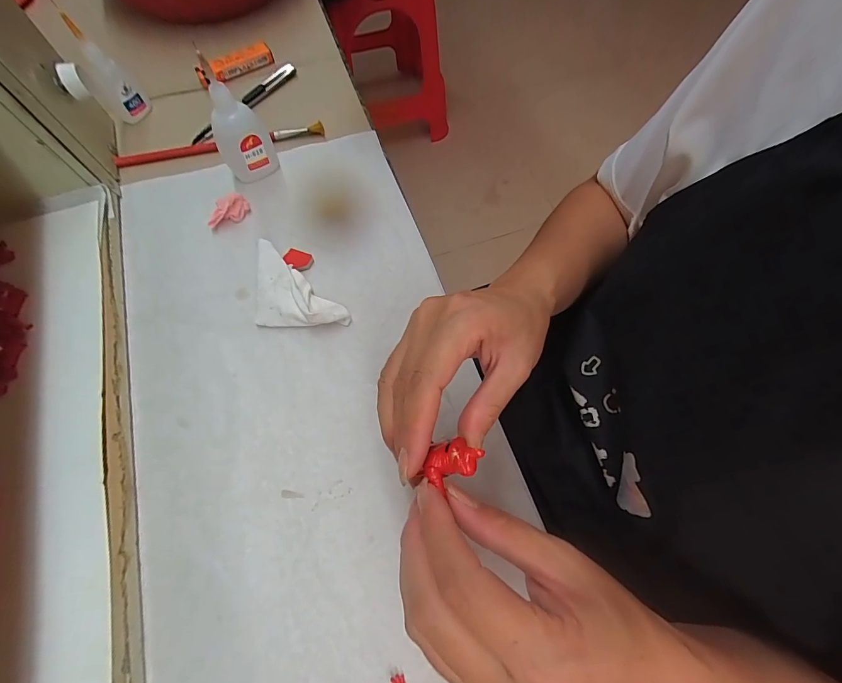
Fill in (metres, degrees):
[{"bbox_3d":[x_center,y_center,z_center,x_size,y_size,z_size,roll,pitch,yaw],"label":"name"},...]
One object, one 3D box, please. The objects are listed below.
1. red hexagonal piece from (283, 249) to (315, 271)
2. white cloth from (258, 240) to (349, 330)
[{"bbox_3d":[-0.103,-0.068,0.324,0.023,0.006,0.018,13,66,3],"label":"red hexagonal piece"},{"bbox_3d":[-0.108,-0.035,0.305,0.096,0.022,0.050,39,70,13],"label":"white cloth"}]

